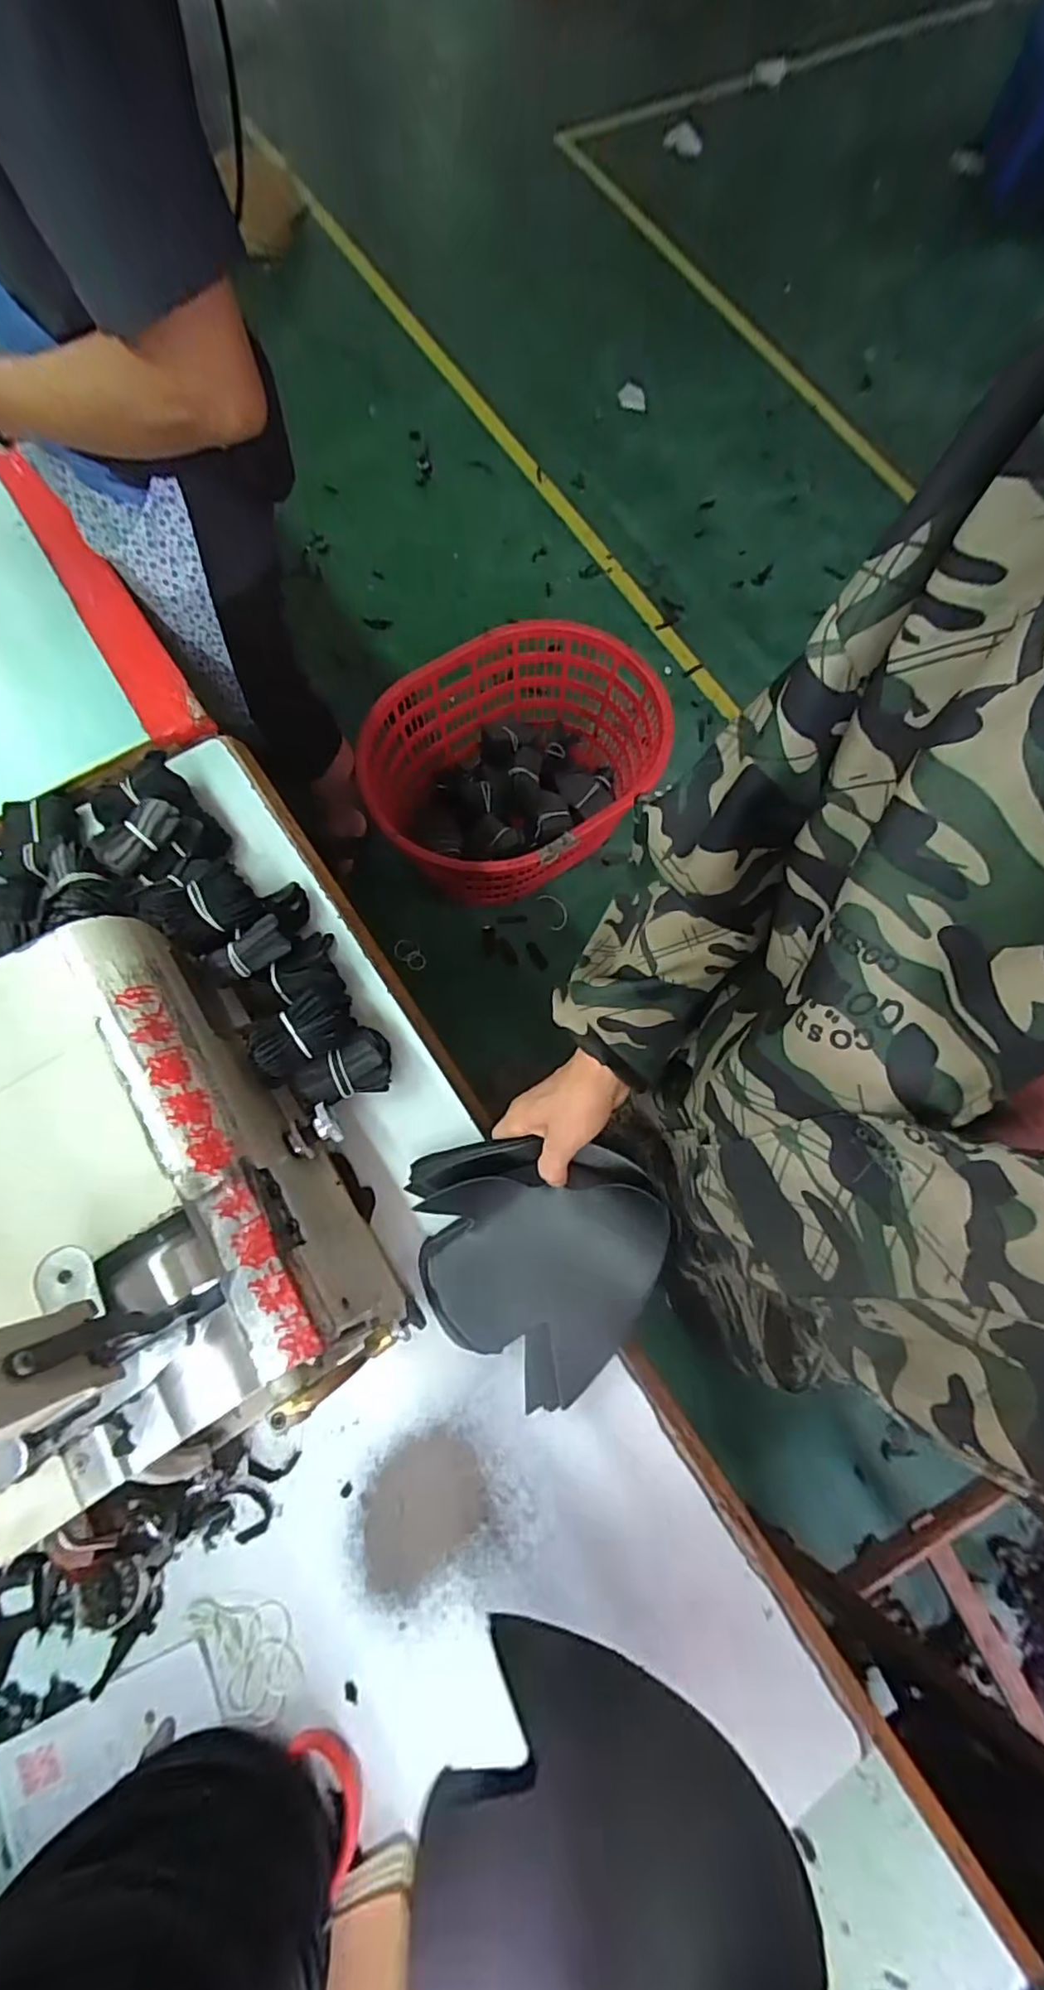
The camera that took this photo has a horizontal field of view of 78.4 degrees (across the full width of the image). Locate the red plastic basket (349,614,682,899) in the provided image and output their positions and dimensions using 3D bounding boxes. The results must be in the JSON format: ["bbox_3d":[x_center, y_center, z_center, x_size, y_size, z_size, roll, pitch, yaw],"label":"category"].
[{"bbox_3d":[0.000,-0.496,1.395,0.669,0.270,0.466,-34,77,-11],"label":"red plastic basket"}]

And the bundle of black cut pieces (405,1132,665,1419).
[{"bbox_3d":[0.010,0.209,0.486,0.181,0.071,0.181,1,73,-2],"label":"bundle of black cut pieces"}]

